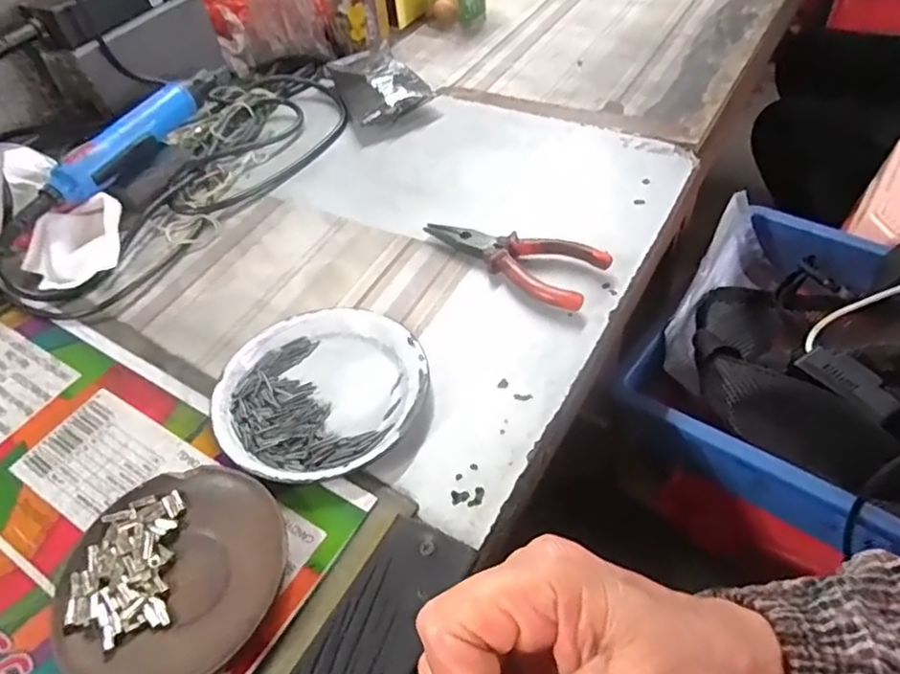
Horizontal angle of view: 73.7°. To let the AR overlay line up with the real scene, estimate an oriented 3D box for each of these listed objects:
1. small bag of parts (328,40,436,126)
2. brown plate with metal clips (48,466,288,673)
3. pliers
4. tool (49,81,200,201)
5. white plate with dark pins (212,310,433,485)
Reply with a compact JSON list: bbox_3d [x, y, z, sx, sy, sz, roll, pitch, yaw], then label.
[{"bbox_3d":[-0.078,-0.275,0.648,0.087,0.038,0.137,-20,50,-12],"label":"small bag of parts"},{"bbox_3d":[-0.143,0.123,0.313,0.109,0.016,0.110,-3,48,4],"label":"brown plate with metal clips"},{"bbox_3d":[0.049,-0.065,0.462,0.142,0.021,0.052,30,58,28],"label":"pliers"},{"bbox_3d":[-0.292,-0.178,0.542,0.029,0.029,0.163,16,52,19],"label":"tool"},{"bbox_3d":[-0.084,0.034,0.388,0.131,0.016,0.132,-3,48,4],"label":"white plate with dark pins"}]

